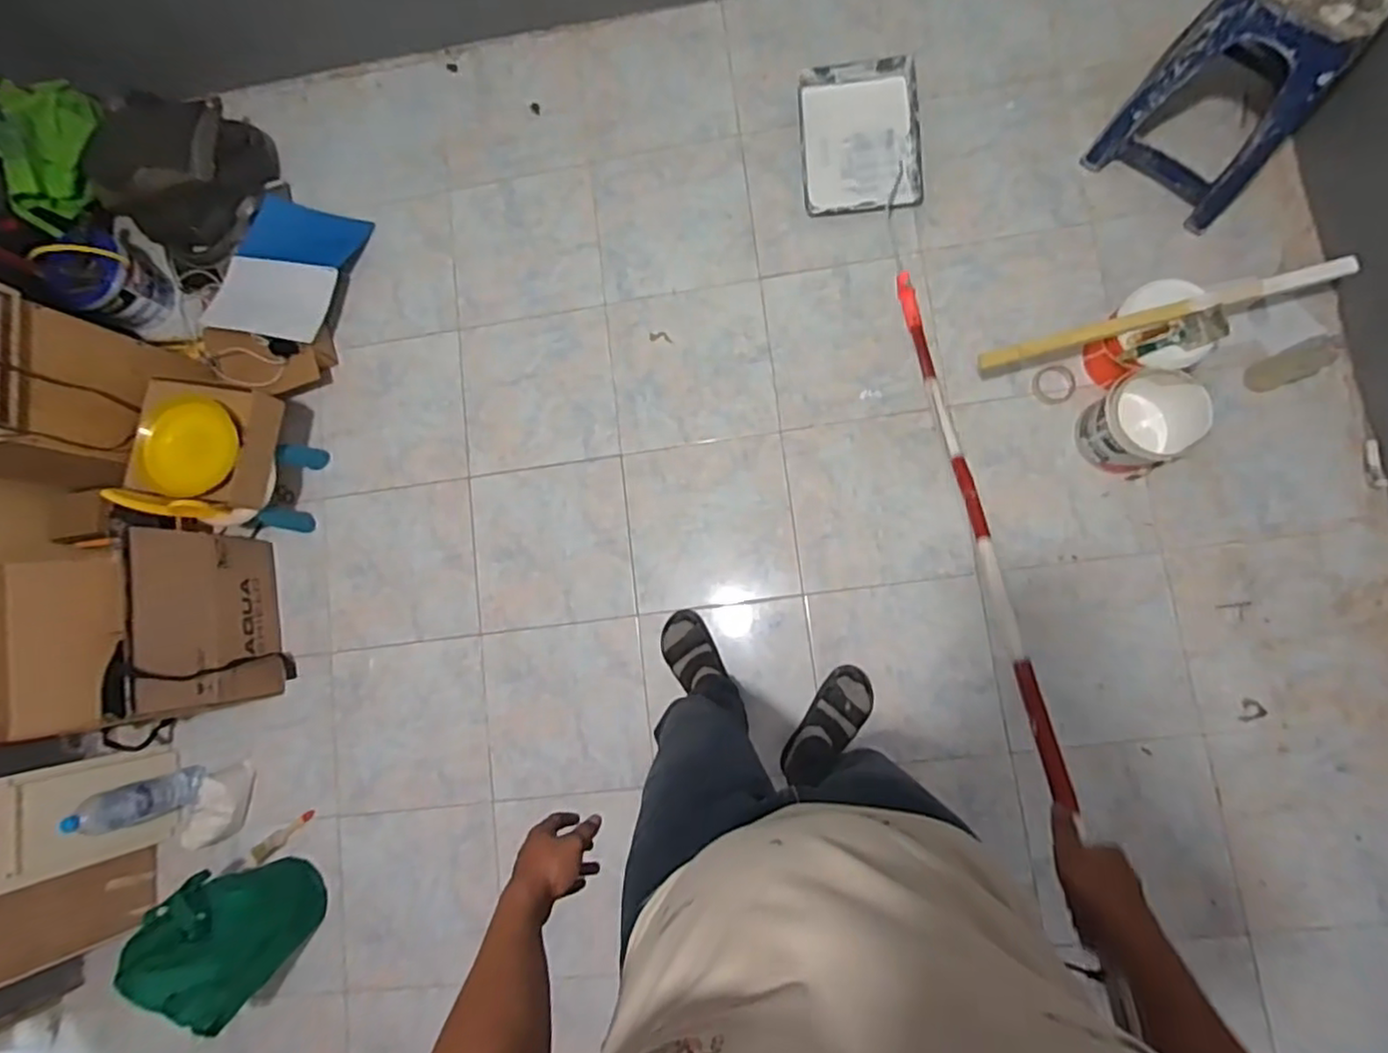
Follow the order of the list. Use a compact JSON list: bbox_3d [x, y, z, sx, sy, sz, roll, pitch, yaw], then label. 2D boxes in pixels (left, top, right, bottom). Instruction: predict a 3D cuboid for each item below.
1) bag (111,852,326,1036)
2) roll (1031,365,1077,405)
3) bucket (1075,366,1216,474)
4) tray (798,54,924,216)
[{"bbox_3d":[-0.999,0.894,1.473,0.172,0.330,0.285,-34,78,5],"label":"bag"},{"bbox_3d":[0.823,-0.322,1.534,0.086,0.018,0.087,-1,84,6],"label":"roll"},{"bbox_3d":[0.932,-0.220,1.411,0.186,0.191,0.188,-1,82,11],"label":"bucket"},{"bbox_3d":[0.407,-0.942,1.630,0.285,0.049,0.373,-3,83,6],"label":"tray"}]

